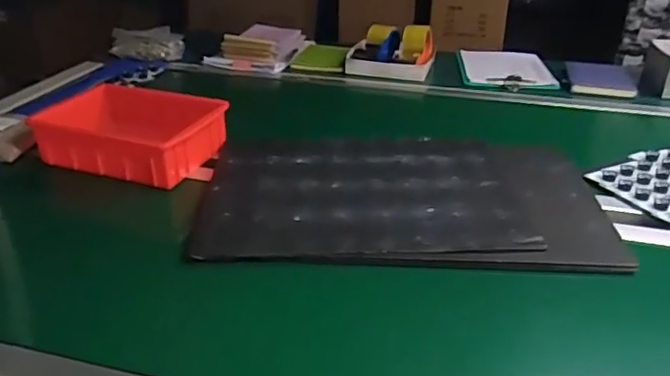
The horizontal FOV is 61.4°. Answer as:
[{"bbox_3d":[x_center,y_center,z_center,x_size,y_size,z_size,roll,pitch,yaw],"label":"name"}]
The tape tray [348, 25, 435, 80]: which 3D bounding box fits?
[{"bbox_3d":[0.143,-0.347,1.445,0.209,0.105,0.128,10,32,18],"label":"tape tray"}]

